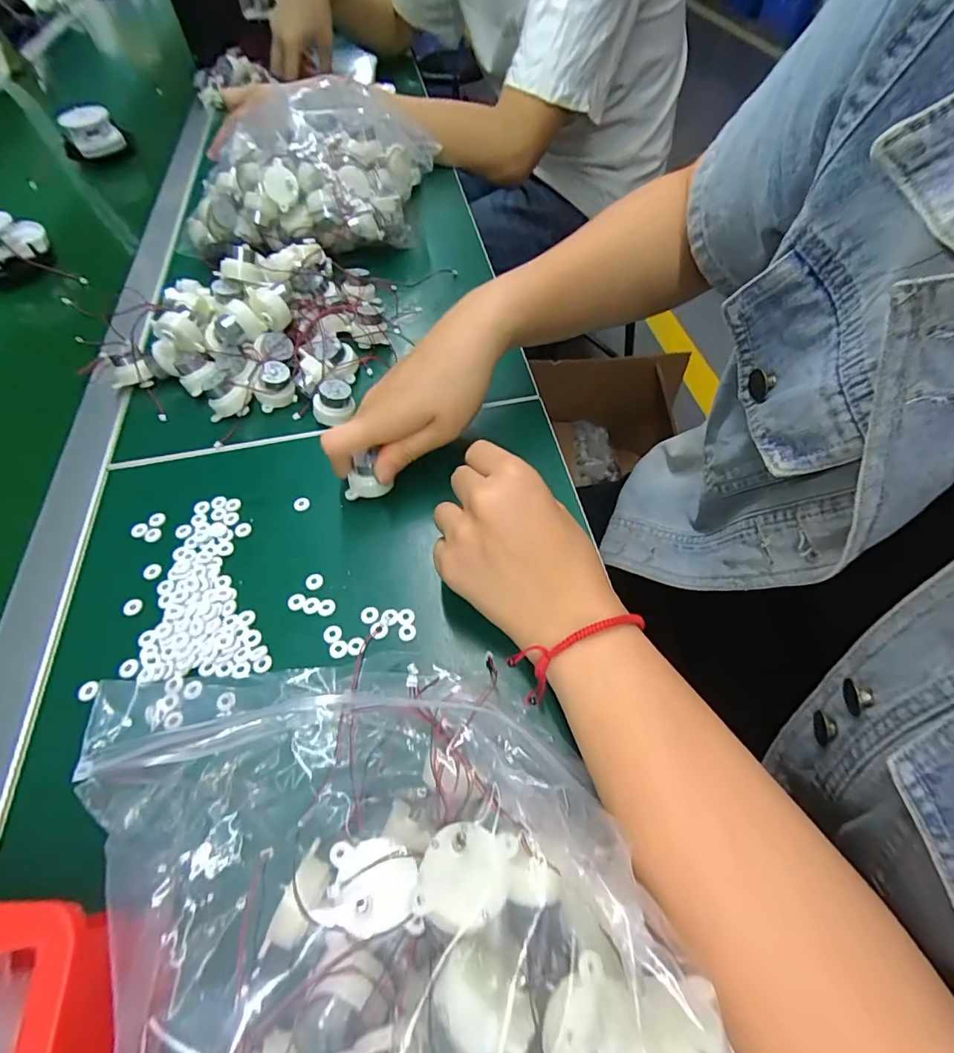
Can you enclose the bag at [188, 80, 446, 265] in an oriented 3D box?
[{"bbox_3d":[-0.180,-0.393,0.523,0.275,0.094,0.198,-10,59,-3],"label":"bag"}]

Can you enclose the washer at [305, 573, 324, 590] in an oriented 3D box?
[{"bbox_3d":[-0.106,0.035,0.316,0.011,0.004,0.011,0,59,0],"label":"washer"}]

